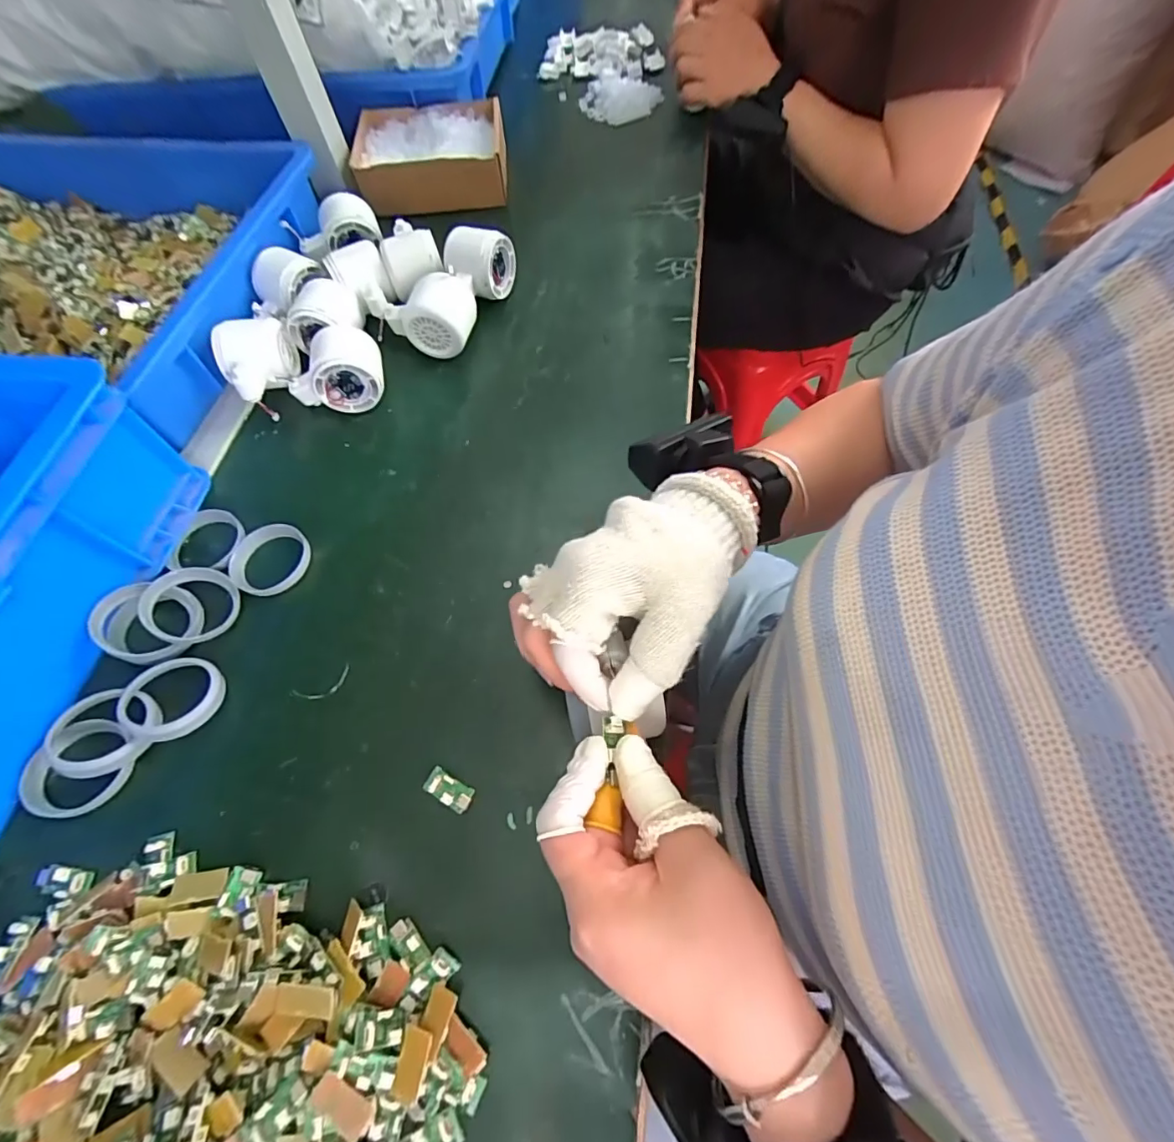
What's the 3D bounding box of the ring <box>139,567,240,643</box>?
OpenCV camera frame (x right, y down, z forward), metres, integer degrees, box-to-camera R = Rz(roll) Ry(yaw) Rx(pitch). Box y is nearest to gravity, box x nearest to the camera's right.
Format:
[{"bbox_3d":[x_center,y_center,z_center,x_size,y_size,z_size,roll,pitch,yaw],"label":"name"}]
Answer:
[{"bbox_3d":[-0.291,0.025,0.384,0.061,0.011,0.061,10,57,-15],"label":"ring"}]

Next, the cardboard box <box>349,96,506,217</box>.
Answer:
[{"bbox_3d":[-0.179,-0.484,0.606,0.171,0.047,0.139,-2,63,2],"label":"cardboard box"}]

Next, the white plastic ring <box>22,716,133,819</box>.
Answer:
[{"bbox_3d":[-0.329,0.128,0.335,0.055,0.015,0.053,-1,64,3],"label":"white plastic ring"}]

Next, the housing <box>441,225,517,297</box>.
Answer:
[{"bbox_3d":[-0.106,-0.298,0.505,0.057,0.054,0.061,26,68,15],"label":"housing"}]

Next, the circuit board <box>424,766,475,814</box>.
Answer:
[{"bbox_3d":[-0.087,0.138,0.329,0.033,0.004,0.016,26,68,15],"label":"circuit board"}]

